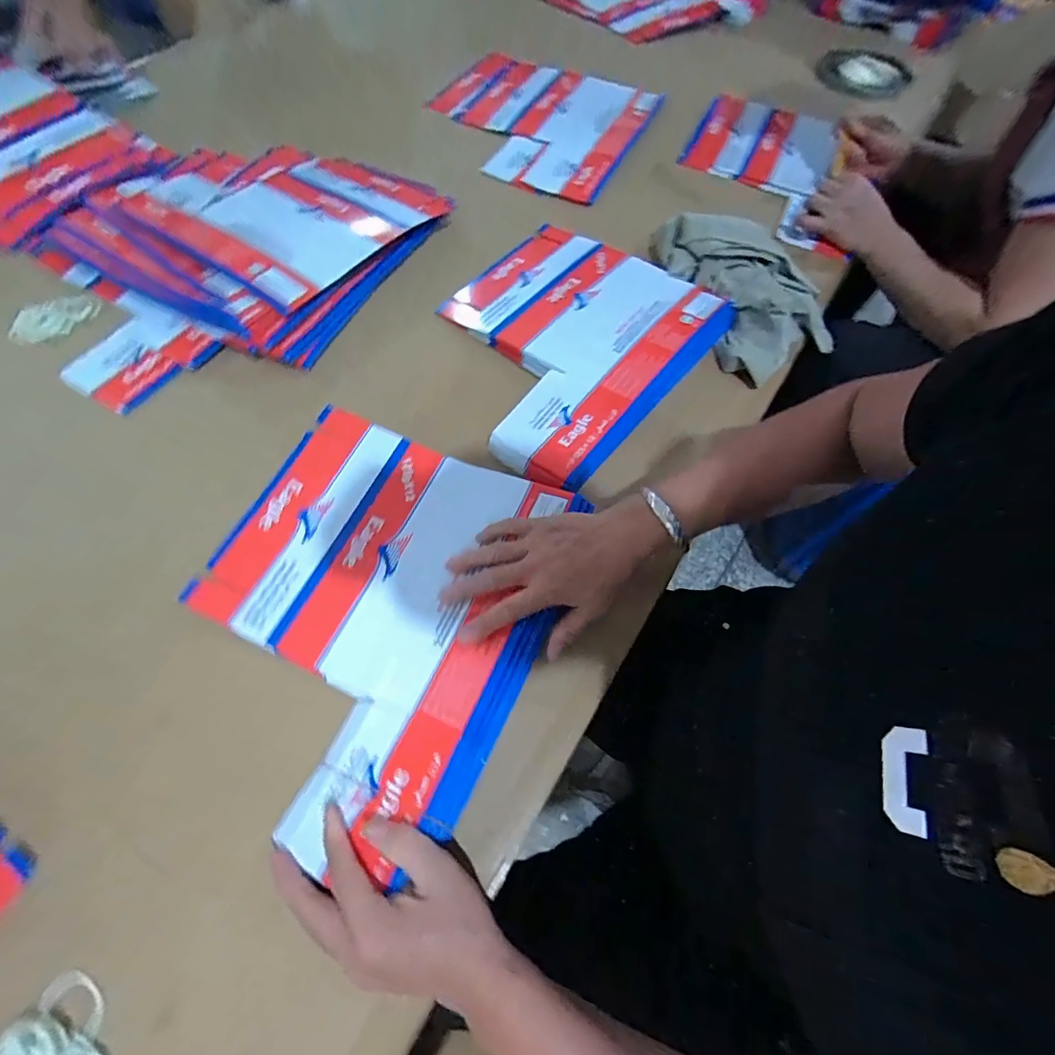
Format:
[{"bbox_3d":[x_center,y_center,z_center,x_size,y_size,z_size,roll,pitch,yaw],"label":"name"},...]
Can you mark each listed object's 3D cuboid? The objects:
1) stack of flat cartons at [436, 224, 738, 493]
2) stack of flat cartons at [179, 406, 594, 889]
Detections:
[{"bbox_3d":[0.034,-0.231,0.570,0.303,0.041,0.356,36,68,14],"label":"stack of flat cartons"},{"bbox_3d":[-0.142,0.065,0.413,0.306,0.044,0.342,23,66,9],"label":"stack of flat cartons"}]

